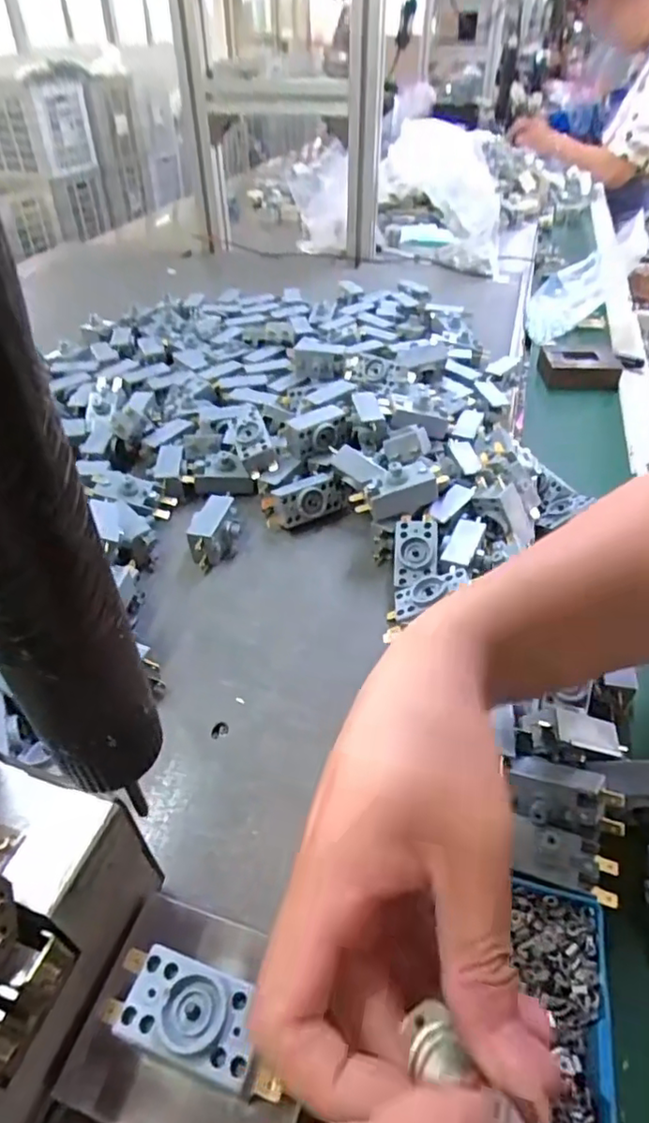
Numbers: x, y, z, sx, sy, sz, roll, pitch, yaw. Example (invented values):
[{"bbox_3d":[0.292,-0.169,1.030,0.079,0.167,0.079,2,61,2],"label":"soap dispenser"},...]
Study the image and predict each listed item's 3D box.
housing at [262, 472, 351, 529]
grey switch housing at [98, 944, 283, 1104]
[{"bbox_3d":[-0.013,-0.046,0.450,0.067,0.029,0.029,-12,43,-13],"label":"housing"},{"bbox_3d":[-0.042,0.155,0.202,0.061,0.022,0.027,12,43,14],"label":"grey switch housing"}]

